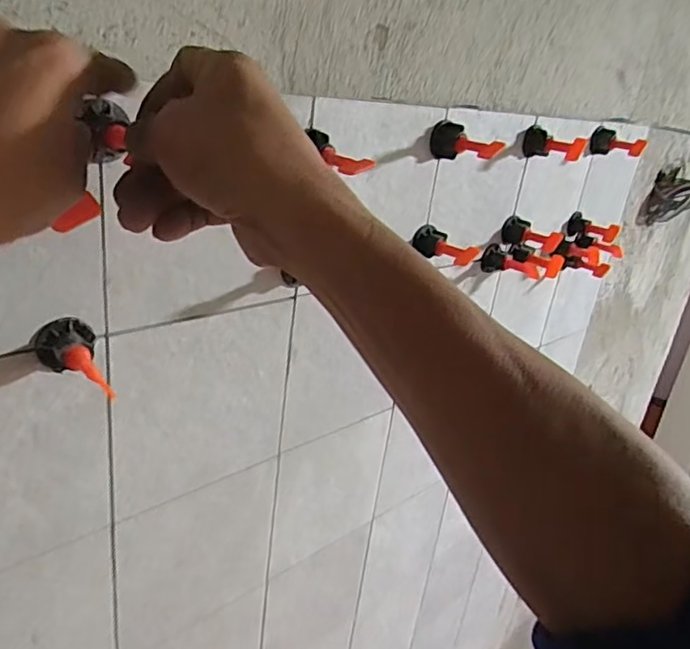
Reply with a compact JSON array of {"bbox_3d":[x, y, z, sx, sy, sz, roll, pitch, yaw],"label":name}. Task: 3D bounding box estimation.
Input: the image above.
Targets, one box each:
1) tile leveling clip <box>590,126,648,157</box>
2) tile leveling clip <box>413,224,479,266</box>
[{"bbox_3d":[0.322,-0.215,0.703,0.062,0.030,0.027,15,24,15],"label":"tile leveling clip"},{"bbox_3d":[0.092,-0.071,0.540,0.056,0.024,0.028,20,26,27],"label":"tile leveling clip"}]

